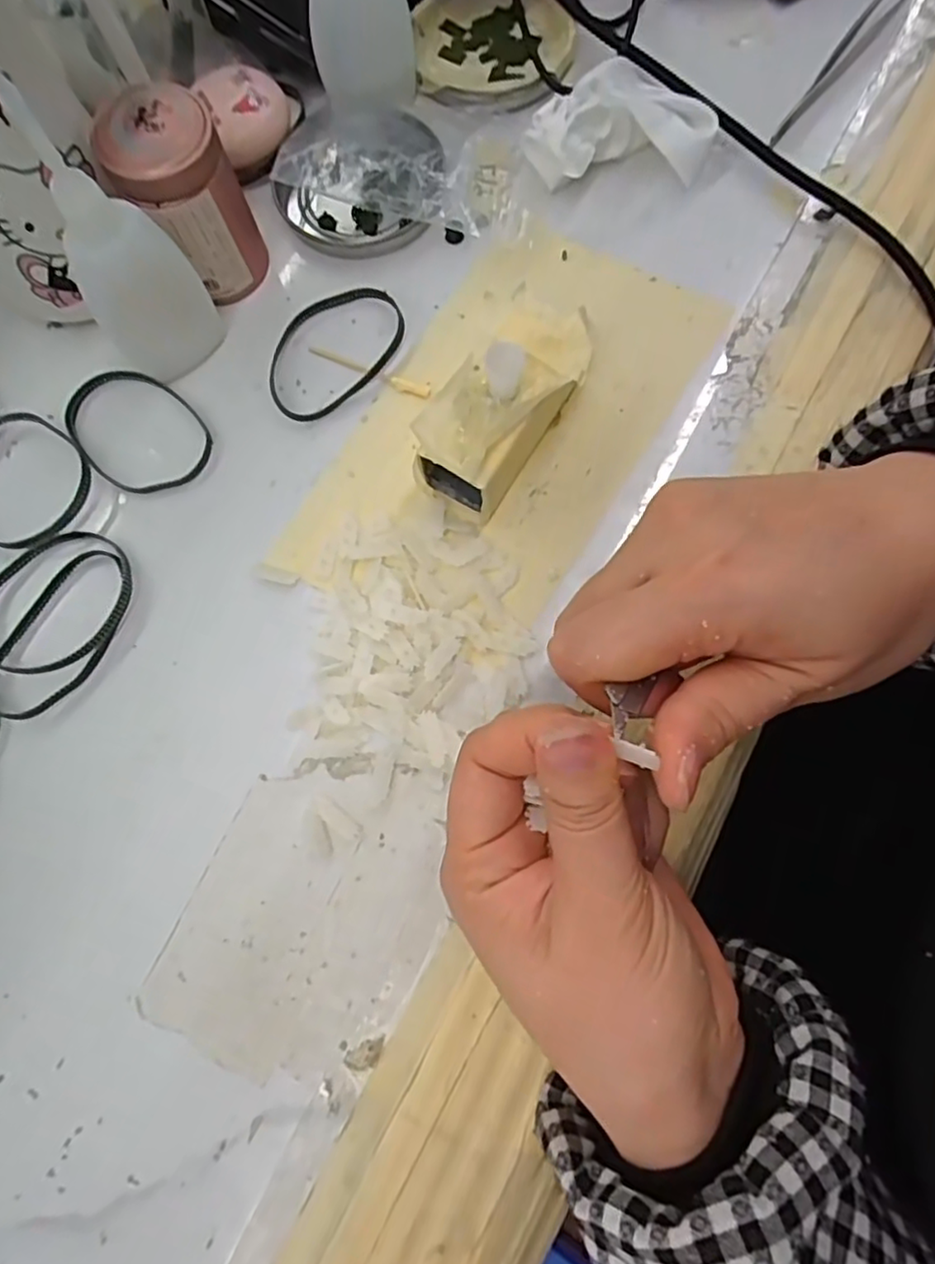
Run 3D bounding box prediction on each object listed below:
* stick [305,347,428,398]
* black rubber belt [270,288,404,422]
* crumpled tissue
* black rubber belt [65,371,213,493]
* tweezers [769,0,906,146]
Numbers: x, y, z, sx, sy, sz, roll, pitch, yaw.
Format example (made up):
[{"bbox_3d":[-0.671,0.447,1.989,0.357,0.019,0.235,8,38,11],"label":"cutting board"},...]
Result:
[{"bbox_3d":[-0.044,-0.114,0.284,0.058,0.004,0.007,23,78,7],"label":"stick"},{"bbox_3d":[-0.059,-0.125,0.287,0.071,0.007,0.047,-40,76,-4],"label":"black rubber belt"},{"bbox_3d":[0.068,-0.234,0.296,0.085,0.027,0.059,-11,76,-1],"label":"crumpled tissue"},{"bbox_3d":[-0.143,-0.088,0.280,0.048,0.005,0.066,-39,78,-7],"label":"black rubber belt"},{"bbox_3d":[0.183,-0.279,0.310,0.012,0.012,0.120,35,80,9],"label":"tweezers"}]

